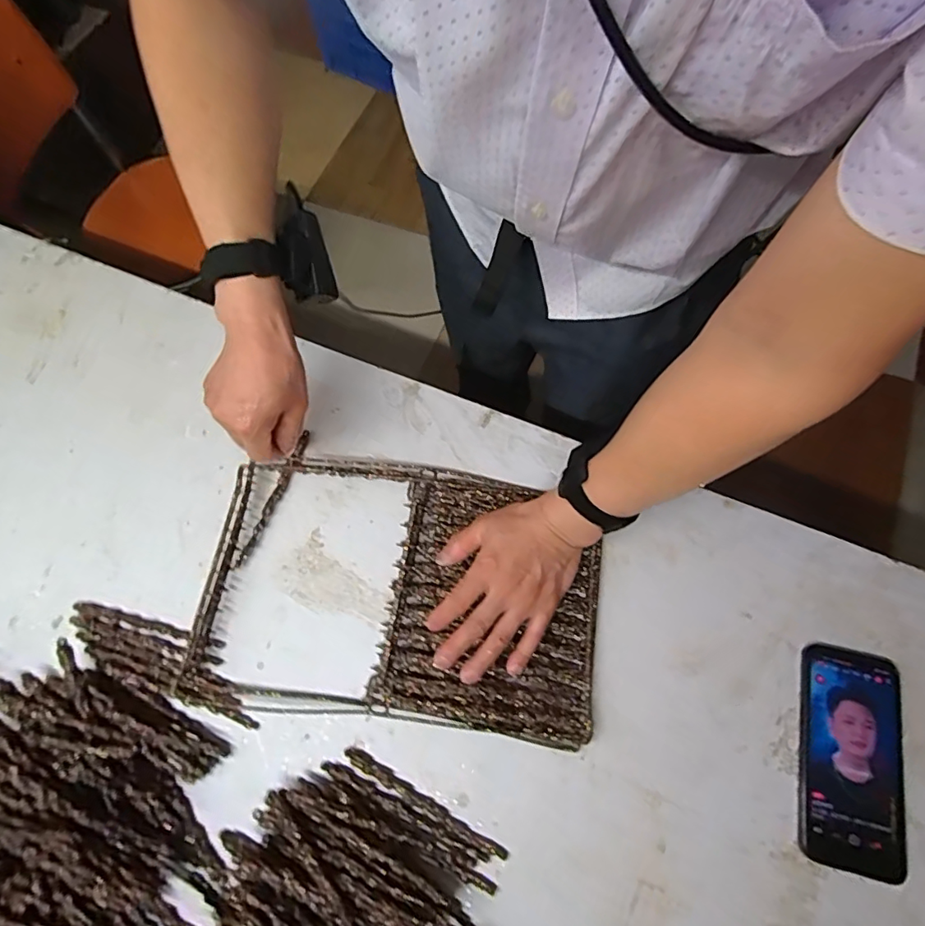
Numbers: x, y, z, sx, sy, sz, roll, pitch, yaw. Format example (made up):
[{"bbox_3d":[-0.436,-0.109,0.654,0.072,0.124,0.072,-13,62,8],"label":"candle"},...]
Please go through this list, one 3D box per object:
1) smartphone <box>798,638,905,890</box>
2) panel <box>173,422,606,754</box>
[{"bbox_3d":[0.328,0.246,0.440,0.078,0.016,0.169,13,69,7],"label":"smartphone"},{"bbox_3d":[-0.059,0.119,0.490,0.365,0.025,0.242,9,69,5],"label":"panel"}]

